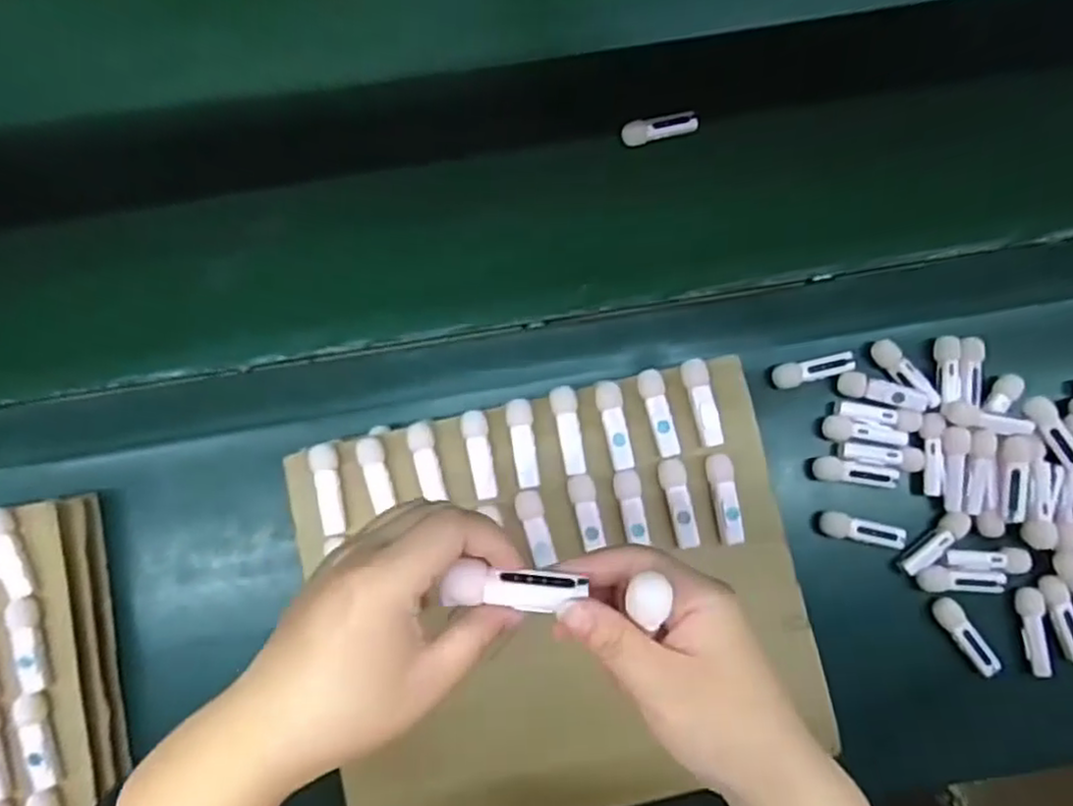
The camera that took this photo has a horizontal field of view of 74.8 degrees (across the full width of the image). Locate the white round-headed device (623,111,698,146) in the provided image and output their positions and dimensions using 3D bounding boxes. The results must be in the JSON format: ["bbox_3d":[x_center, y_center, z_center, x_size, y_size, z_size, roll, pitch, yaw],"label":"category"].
[{"bbox_3d":[0.107,-0.237,0.604,0.064,0.010,0.020,-11,80,-2],"label":"white round-headed device"}]

